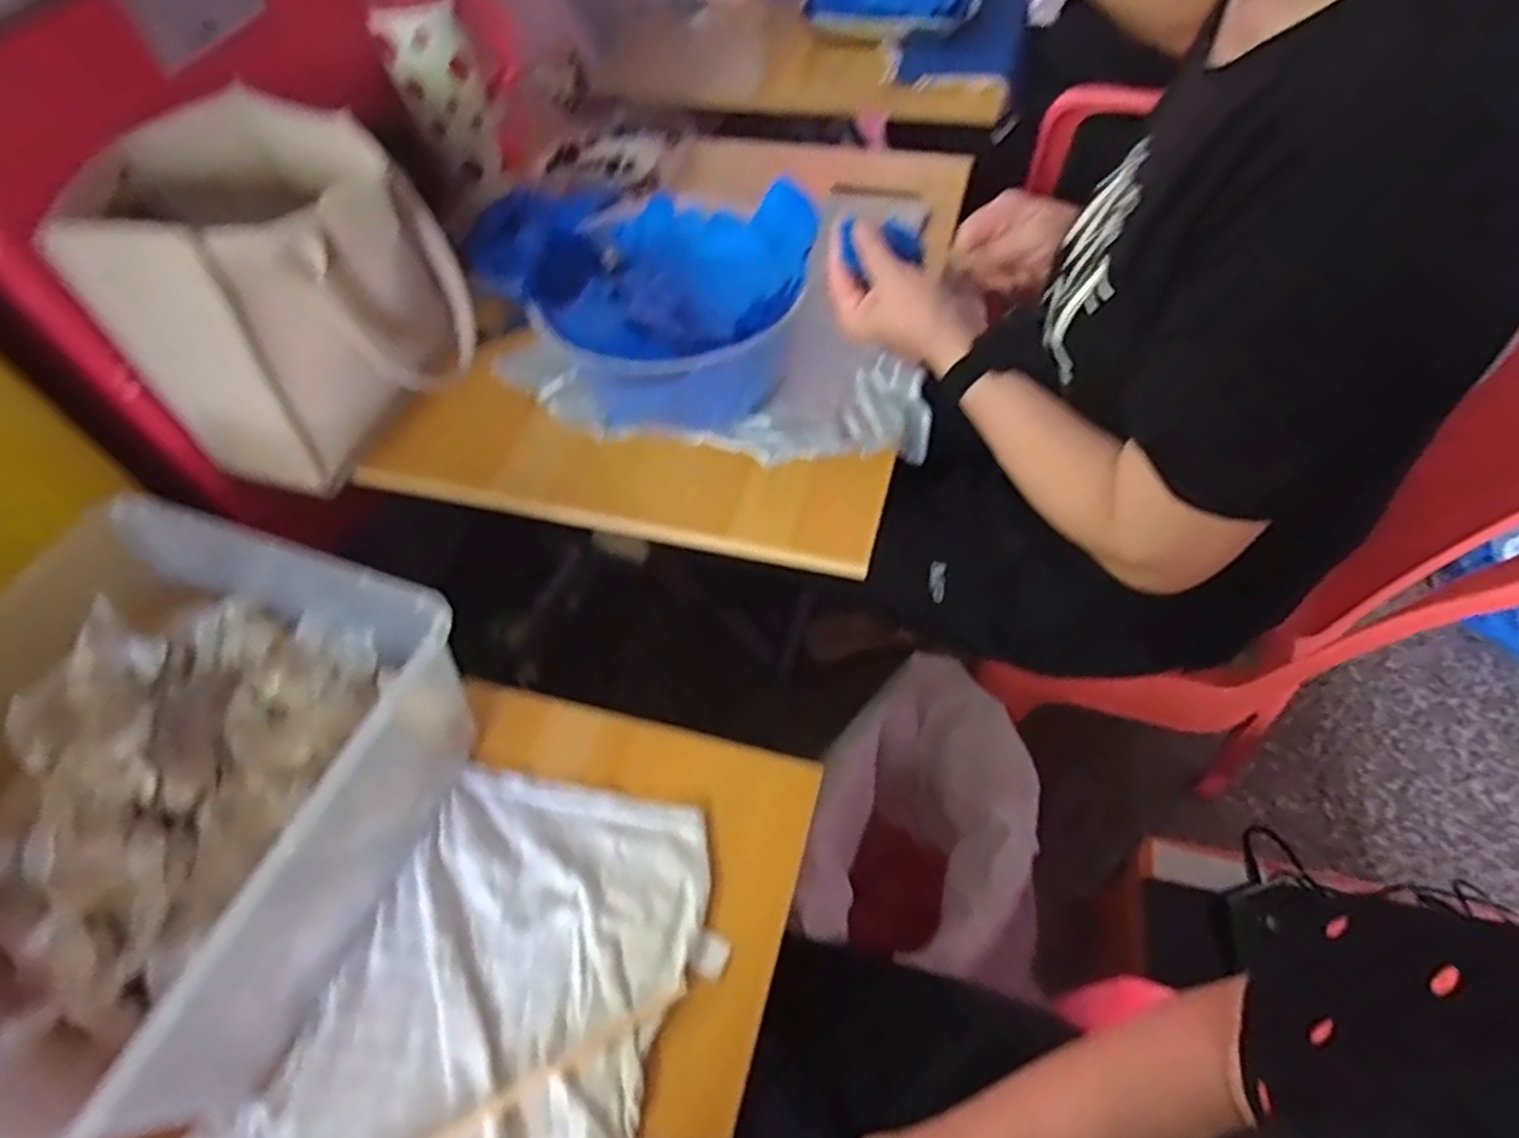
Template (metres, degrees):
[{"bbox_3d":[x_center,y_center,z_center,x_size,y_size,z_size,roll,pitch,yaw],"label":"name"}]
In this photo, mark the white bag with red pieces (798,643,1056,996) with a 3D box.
[{"bbox_3d":[0.177,0.283,0.868,0.225,0.221,0.320,9,56,10],"label":"white bag with red pieces"}]

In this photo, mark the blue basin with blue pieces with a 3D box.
[{"bbox_3d":[-0.074,-0.219,0.664,0.210,0.098,0.215,-2,55,3],"label":"blue basin with blue pieces"}]

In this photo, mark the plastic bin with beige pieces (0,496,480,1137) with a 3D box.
[{"bbox_3d":[-0.357,0.132,0.475,0.264,0.136,0.295,17,58,16],"label":"plastic bin with beige pieces"}]

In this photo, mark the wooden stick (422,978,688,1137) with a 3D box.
[{"bbox_3d":[-0.141,0.293,0.436,0.219,0.004,0.011,-25,59,-14],"label":"wooden stick"}]

